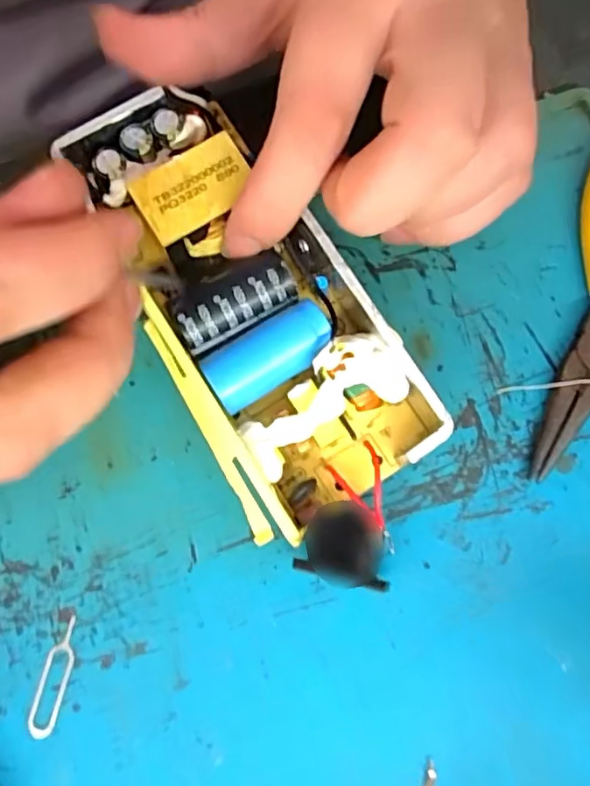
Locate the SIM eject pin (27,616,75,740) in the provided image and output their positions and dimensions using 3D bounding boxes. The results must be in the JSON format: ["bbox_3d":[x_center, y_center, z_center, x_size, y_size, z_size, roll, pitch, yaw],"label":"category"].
[{"bbox_3d":[-0.069,0.081,0.174,0.008,0.004,0.033,15,80,2],"label":"SIM eject pin"}]

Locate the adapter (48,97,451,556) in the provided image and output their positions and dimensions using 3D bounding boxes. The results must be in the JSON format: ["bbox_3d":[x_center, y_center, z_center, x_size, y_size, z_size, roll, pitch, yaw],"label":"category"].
[{"bbox_3d":[-0.016,-0.029,0.178,0.059,0.023,0.131,-31,87,-6],"label":"adapter"}]

